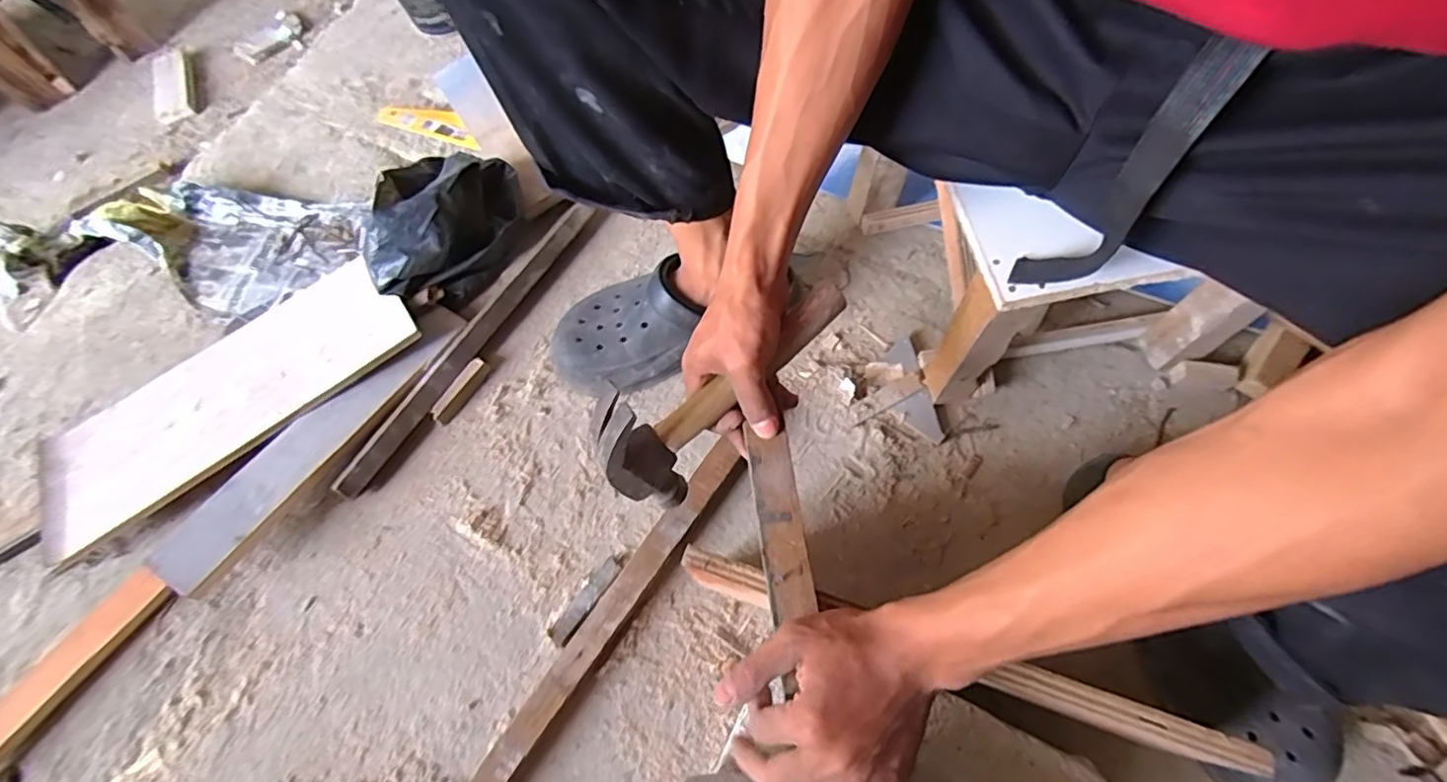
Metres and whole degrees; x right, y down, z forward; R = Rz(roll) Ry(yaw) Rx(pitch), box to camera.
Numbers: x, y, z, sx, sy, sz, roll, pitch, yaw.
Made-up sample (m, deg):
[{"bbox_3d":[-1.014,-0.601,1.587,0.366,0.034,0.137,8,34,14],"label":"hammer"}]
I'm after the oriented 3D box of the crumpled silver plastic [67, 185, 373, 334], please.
[{"bbox_3d":[-0.633,-0.210,0.775,0.329,0.048,0.212,24,69,13],"label":"crumpled silver plastic"}]

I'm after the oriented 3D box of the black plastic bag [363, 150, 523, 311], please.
[{"bbox_3d":[-0.312,-0.192,0.696,0.117,0.126,0.193,14,67,10],"label":"black plastic bag"}]

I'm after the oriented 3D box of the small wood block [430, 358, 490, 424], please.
[{"bbox_3d":[-0.285,0.000,0.662,0.018,0.016,0.078,28,70,15],"label":"small wood block"}]

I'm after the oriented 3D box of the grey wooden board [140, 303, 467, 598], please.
[{"bbox_3d":[-0.412,0.039,0.627,0.066,0.017,0.352,34,67,5],"label":"grey wooden board"}]

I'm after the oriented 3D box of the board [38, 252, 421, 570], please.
[{"bbox_3d":[-0.536,-0.004,0.660,0.384,0.017,0.196,-37,57,-13],"label":"board"}]

